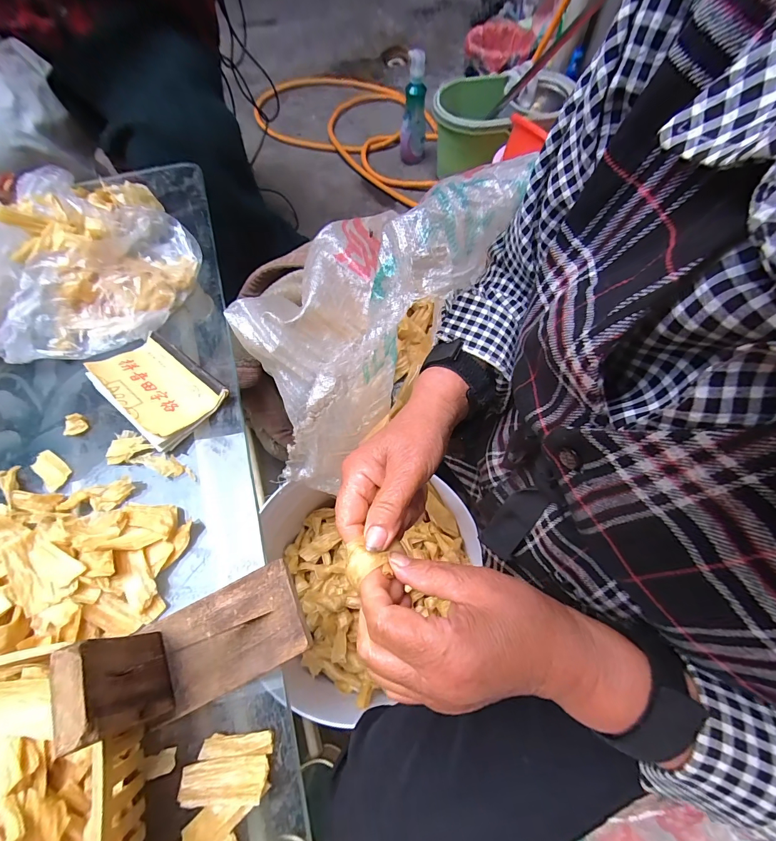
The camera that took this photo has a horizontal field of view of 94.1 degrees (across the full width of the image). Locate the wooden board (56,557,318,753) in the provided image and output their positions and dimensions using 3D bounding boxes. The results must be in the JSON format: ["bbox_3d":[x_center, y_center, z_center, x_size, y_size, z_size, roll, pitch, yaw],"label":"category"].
[{"bbox_3d":[-0.133,0.160,0.261,0.113,0.109,0.074,-23,67,-8],"label":"wooden board"}]

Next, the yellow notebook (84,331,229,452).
[{"bbox_3d":[-0.262,-0.040,0.409,0.135,0.036,0.088,37,72,16],"label":"yellow notebook"}]

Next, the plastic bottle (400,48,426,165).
[{"bbox_3d":[0.085,-1.013,1.188,0.084,0.281,0.065,3,66,3],"label":"plastic bottle"}]

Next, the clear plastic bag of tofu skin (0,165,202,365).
[{"bbox_3d":[-0.415,-0.237,0.470,0.260,0.085,0.346,-34,69,-13],"label":"clear plastic bag of tofu skin"}]

